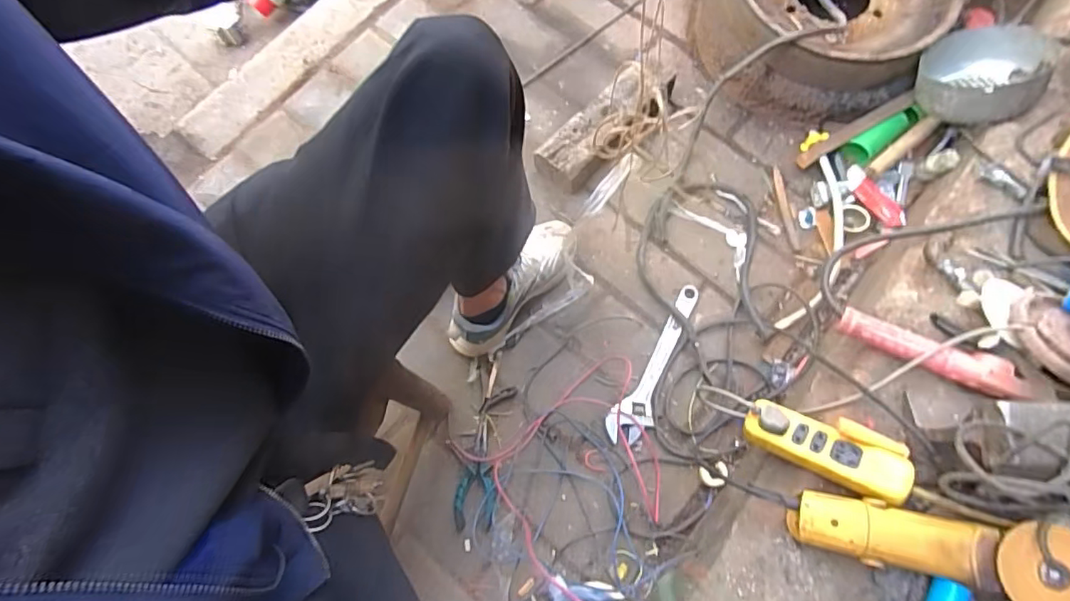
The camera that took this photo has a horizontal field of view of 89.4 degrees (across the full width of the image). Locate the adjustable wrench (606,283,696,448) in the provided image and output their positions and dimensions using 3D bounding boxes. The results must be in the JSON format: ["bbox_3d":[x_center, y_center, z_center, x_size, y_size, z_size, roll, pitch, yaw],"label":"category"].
[{"bbox_3d":[0.205,0.104,0.880,0.060,0.015,0.287,31,74,10],"label":"adjustable wrench"}]

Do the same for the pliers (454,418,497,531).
[{"bbox_3d":[-0.086,0.267,0.834,0.064,0.014,0.165,5,72,1],"label":"pliers"}]

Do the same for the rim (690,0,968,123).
[{"bbox_3d":[0.530,-0.556,1.018,0.410,0.152,0.428,28,74,8],"label":"rim"}]

